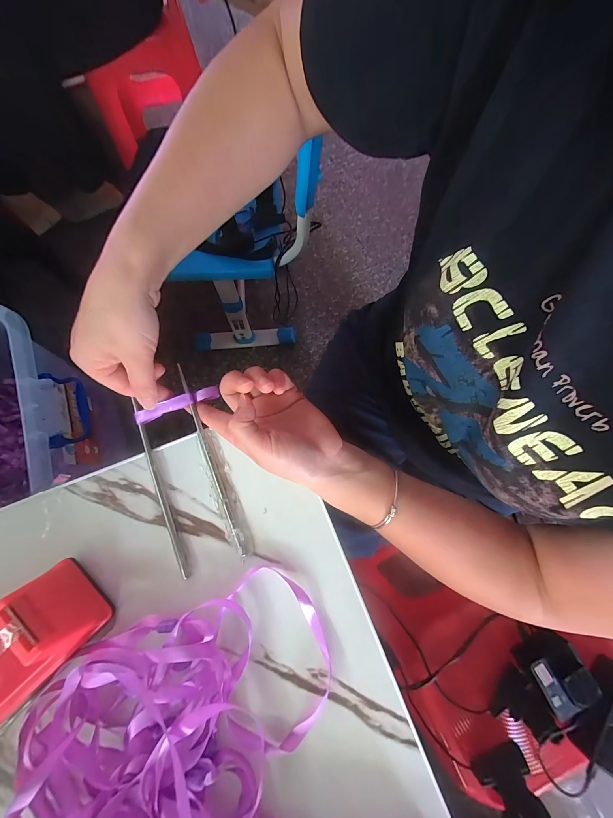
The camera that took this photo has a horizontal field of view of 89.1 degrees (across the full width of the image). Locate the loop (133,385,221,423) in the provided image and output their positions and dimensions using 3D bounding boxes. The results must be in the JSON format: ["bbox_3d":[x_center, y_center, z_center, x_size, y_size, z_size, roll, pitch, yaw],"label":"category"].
[{"bbox_3d":[-0.119,-0.005,0.287,0.077,0.005,0.012,-22,78,-10],"label":"loop"}]

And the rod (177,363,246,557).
[{"bbox_3d":[-0.088,0.041,0.280,0.007,0.005,0.179,-21,78,-6],"label":"rod"}]

